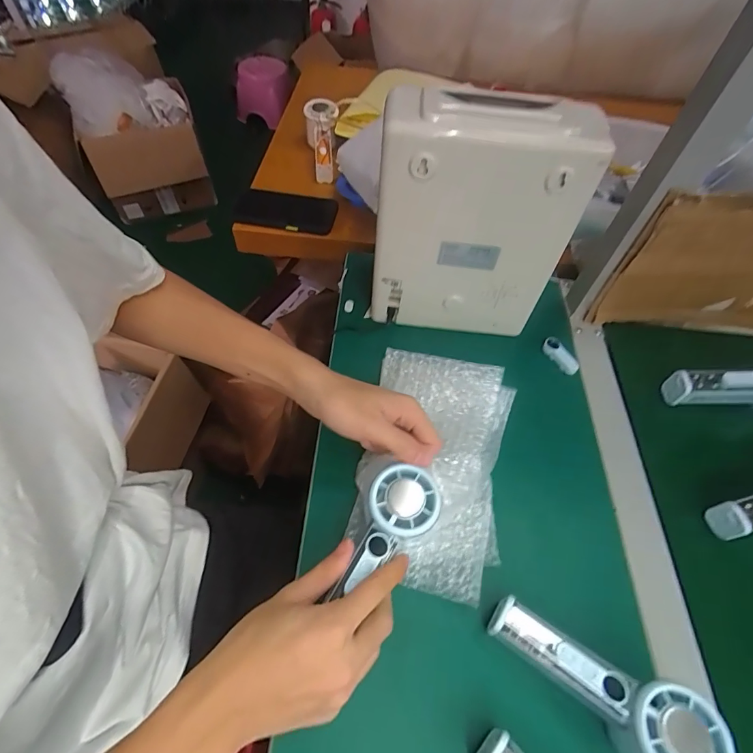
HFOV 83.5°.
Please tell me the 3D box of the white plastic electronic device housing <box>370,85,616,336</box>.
[{"bbox_3d":[0.091,-0.149,0.444,0.184,0.248,0.078,5,56,0],"label":"white plastic electronic device housing"}]

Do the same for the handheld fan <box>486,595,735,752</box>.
[{"bbox_3d":[0.153,0.226,0.307,0.151,0.062,0.053,27,58,14],"label":"handheld fan"}]

